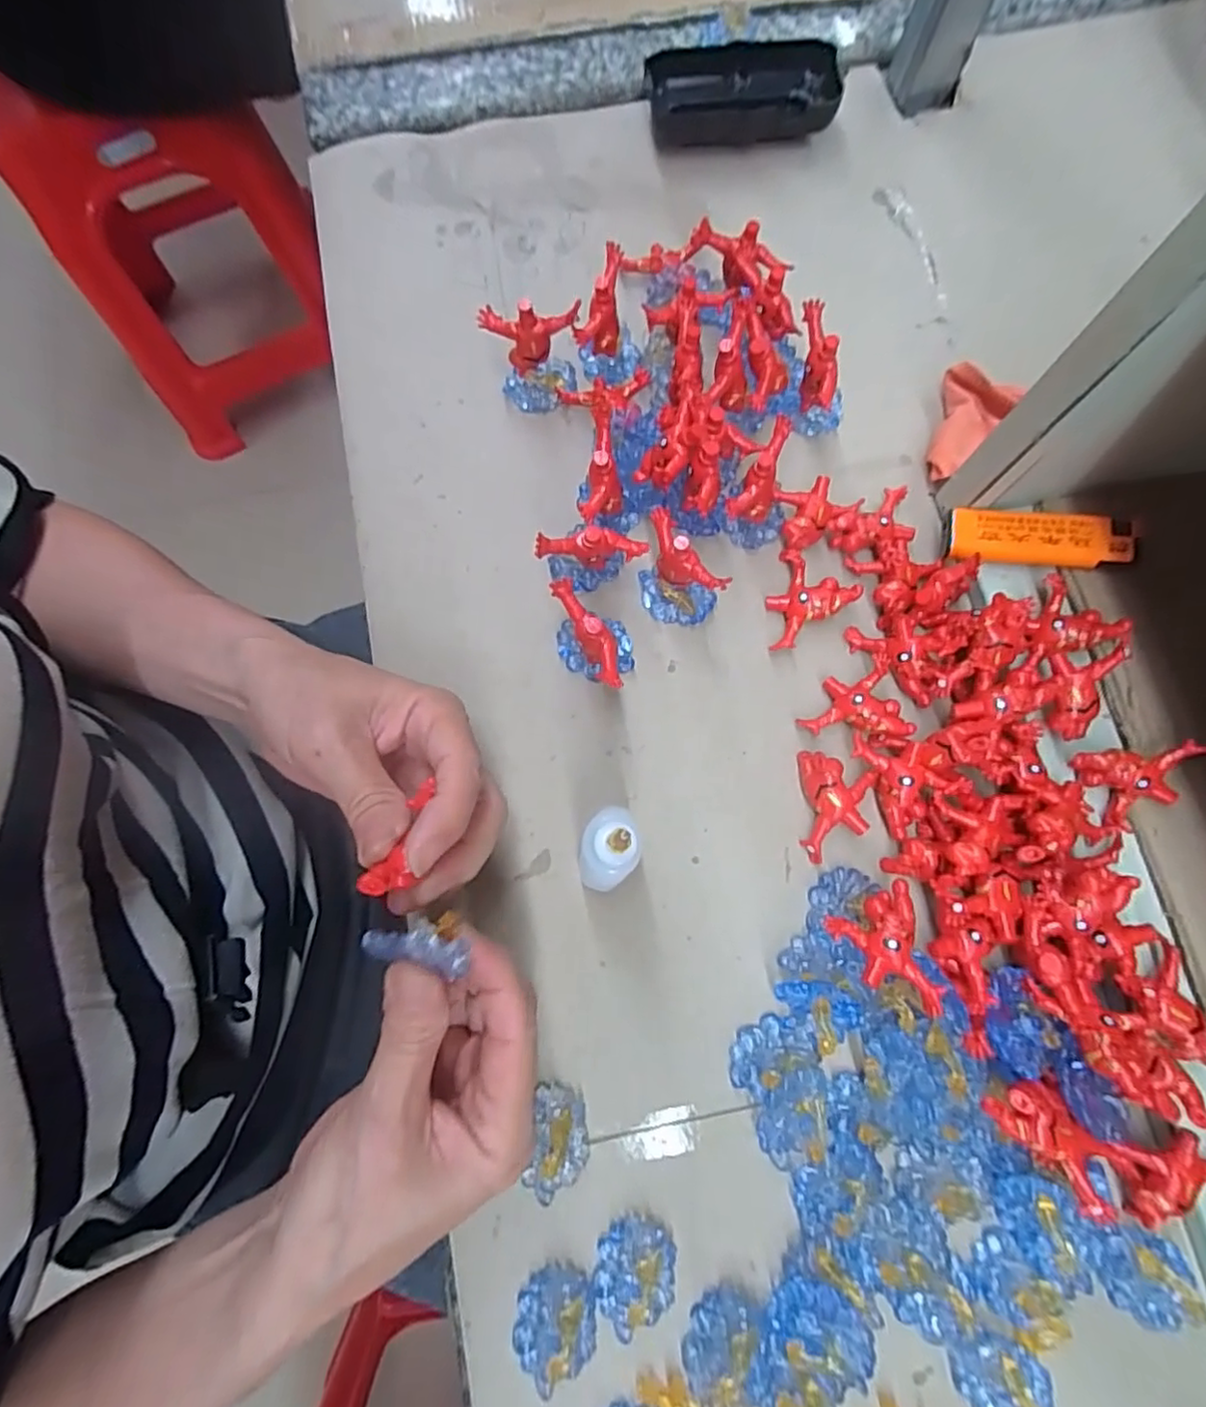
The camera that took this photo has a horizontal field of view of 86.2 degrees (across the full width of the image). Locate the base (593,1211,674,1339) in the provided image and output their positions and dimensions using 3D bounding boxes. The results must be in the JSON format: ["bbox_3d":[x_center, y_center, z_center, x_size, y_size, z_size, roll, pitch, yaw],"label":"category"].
[{"bbox_3d":[0.012,0.223,0.249,0.029,0.013,0.037,19,78,5],"label":"base"}]

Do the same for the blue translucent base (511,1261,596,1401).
[{"bbox_3d":[-0.019,0.239,0.246,0.031,0.008,0.037,-7,76,-1],"label":"blue translucent base"}]

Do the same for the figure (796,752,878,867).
[{"bbox_3d":[0.106,0.046,0.288,0.031,0.016,0.048,0,76,1],"label":"figure"}]

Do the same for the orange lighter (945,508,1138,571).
[{"bbox_3d":[0.203,-0.077,0.300,0.074,0.017,0.023,9,77,3],"label":"orange lighter"}]

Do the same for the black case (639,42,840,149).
[{"bbox_3d":[0.082,-0.355,0.378,0.109,0.027,0.040,-1,76,1],"label":"black case"}]

